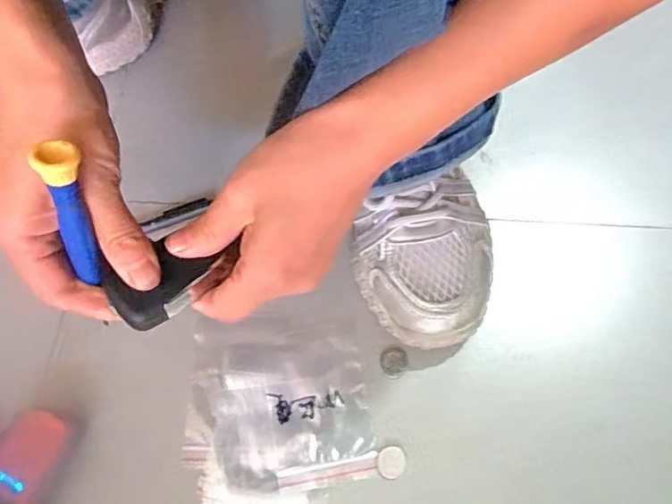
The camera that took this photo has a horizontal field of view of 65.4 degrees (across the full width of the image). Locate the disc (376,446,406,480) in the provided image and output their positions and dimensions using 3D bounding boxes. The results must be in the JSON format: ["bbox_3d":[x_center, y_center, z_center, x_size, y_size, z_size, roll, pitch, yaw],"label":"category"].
[{"bbox_3d":[0.037,0.140,0.348,0.019,0.004,0.020,0,68,1],"label":"disc"}]

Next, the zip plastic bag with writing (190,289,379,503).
[{"bbox_3d":[-0.041,0.097,0.367,0.120,0.004,0.130,-11,68,-3],"label":"zip plastic bag with writing"}]

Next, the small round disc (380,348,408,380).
[{"bbox_3d":[0.041,0.078,0.371,0.019,0.006,0.021,-10,68,-3],"label":"small round disc"}]

